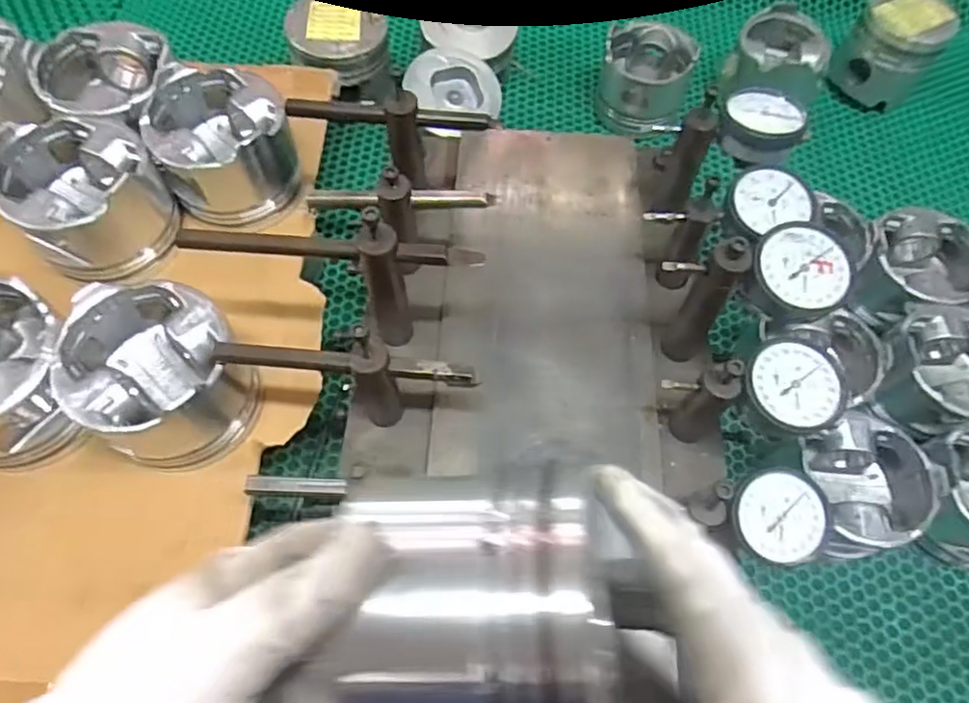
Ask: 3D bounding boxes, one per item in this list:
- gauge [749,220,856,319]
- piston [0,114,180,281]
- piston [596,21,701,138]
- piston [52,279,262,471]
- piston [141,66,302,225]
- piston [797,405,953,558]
[{"bbox_3d":[0.177,-0.047,0.361,0.052,0.017,0.054,1,63,-2],"label":"gauge"},{"bbox_3d":[-0.290,-0.114,0.464,0.098,0.073,0.096,1,63,-2],"label":"piston"},{"bbox_3d":[0.171,-0.284,0.686,0.099,0.078,0.116,8,63,1],"label":"piston"},{"bbox_3d":[-0.205,0.019,0.408,0.105,0.072,0.103,35,67,14],"label":"piston"},{"bbox_3d":[-0.200,-0.156,0.499,0.094,0.076,0.099,1,63,-2],"label":"piston"},{"bbox_3d":[0.282,0.107,0.497,0.092,0.079,0.098,1,63,-2],"label":"piston"}]

